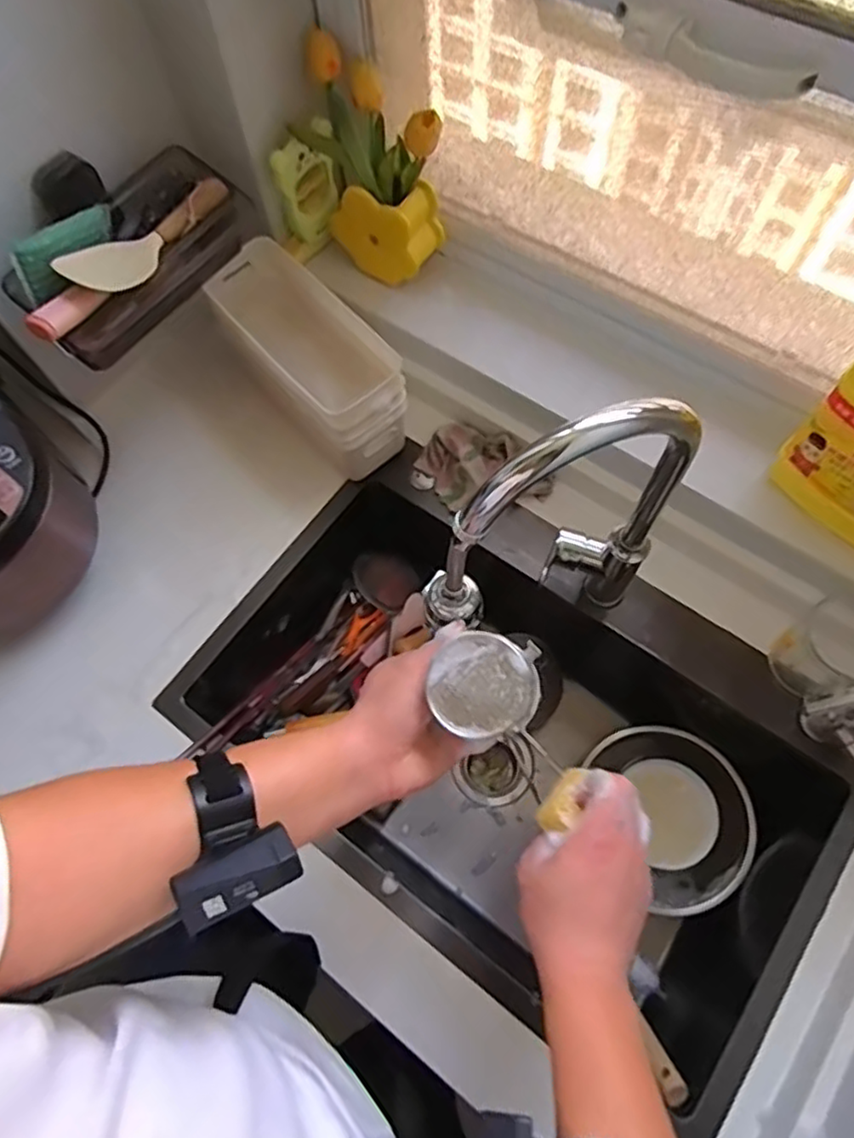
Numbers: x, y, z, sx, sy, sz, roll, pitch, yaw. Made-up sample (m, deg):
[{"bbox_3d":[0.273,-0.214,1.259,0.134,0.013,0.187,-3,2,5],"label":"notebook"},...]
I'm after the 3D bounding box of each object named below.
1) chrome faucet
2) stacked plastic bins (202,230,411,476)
[{"bbox_3d":[0.099,-0.024,0.584,0.219,0.360,0.061,-23,68,-7],"label":"chrome faucet"},{"bbox_3d":[-0.132,-0.254,0.824,0.137,0.166,0.272,-35,70,-12],"label":"stacked plastic bins"}]

